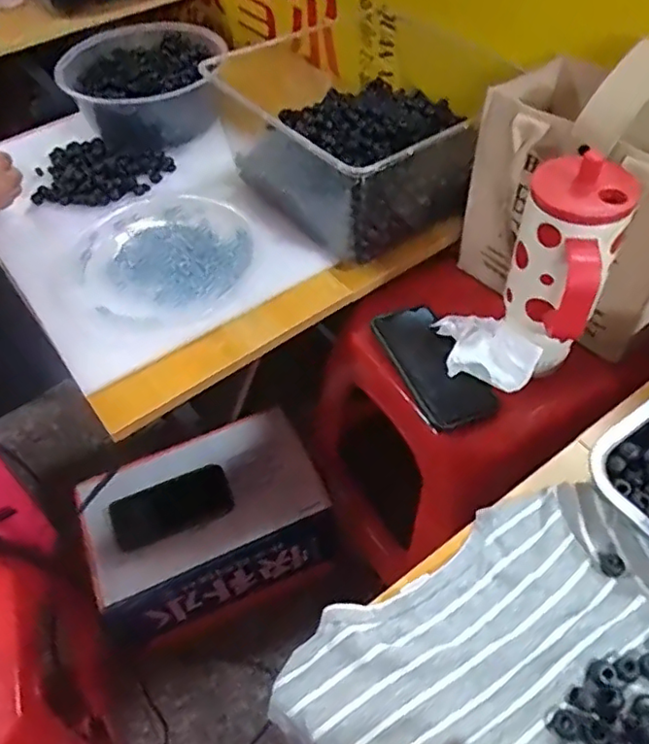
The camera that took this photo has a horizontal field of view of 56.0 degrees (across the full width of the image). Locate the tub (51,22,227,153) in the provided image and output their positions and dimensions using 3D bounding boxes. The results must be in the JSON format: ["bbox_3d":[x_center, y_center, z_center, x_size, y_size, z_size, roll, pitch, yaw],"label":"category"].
[{"bbox_3d":[-0.251,-0.421,0.882,0.215,0.080,0.189,-28,56,-17],"label":"tub"}]

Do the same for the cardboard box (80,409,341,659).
[{"bbox_3d":[-0.168,0.226,0.915,0.319,0.157,0.215,-21,54,-12],"label":"cardboard box"}]

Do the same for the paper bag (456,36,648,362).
[{"bbox_3d":[0.276,-0.183,0.619,0.119,0.270,0.232,-39,60,-23],"label":"paper bag"}]

